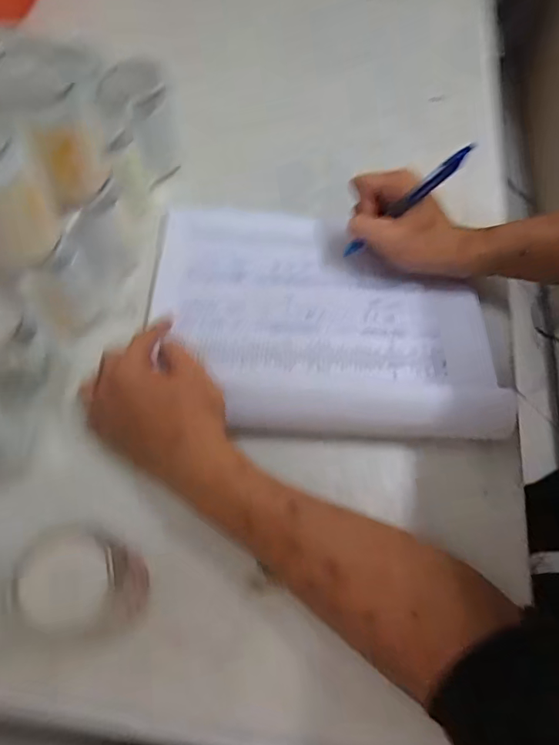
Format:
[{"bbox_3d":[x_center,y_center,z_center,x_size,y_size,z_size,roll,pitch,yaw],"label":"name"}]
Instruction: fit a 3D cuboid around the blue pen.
[{"bbox_3d":[0.105,-0.141,0.430,0.008,0.140,0.014,6,60,-40],"label":"blue pen"}]

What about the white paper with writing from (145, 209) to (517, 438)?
[{"bbox_3d":[0.037,-0.054,0.447,0.288,0.036,0.216,1,67,1],"label":"white paper with writing"}]

